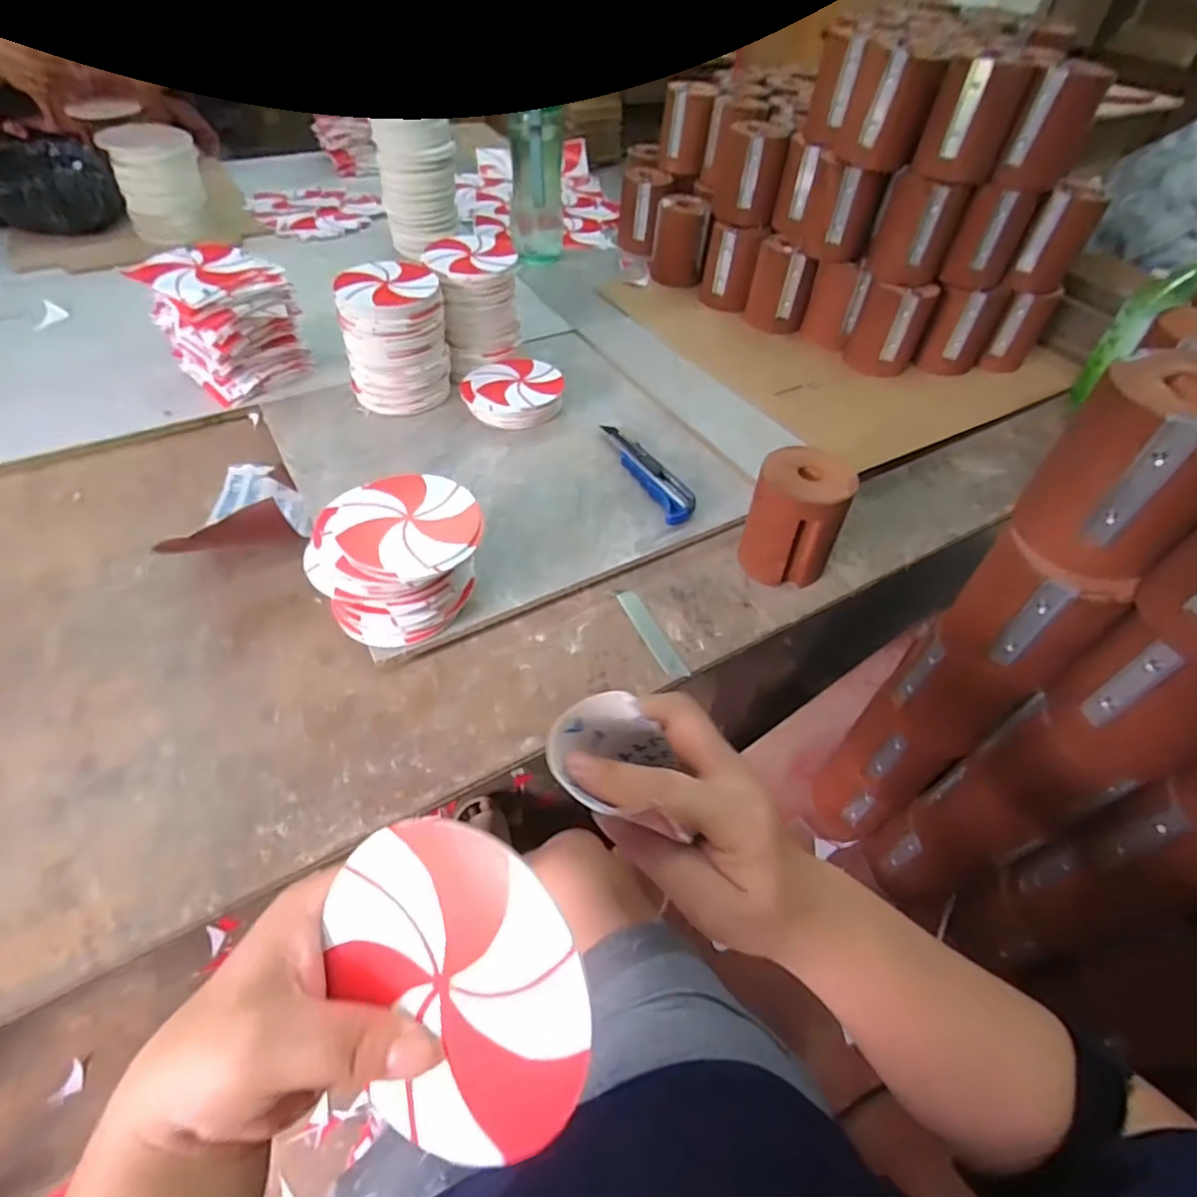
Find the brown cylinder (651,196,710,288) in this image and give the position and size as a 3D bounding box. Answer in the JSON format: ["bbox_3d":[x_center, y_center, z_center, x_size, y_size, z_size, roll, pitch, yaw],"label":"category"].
[{"bbox_3d":[0.118,-0.517,0.916,0.076,0.107,0.070,8,49,3],"label":"brown cylinder"}]

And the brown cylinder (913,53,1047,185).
[{"bbox_3d":[0.399,-0.507,0.662,0.084,0.098,0.090,22,52,14],"label":"brown cylinder"}]

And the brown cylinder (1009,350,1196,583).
[{"bbox_3d":[0.295,-0.072,0.347,0.073,0.100,0.076,-35,60,-29],"label":"brown cylinder"}]

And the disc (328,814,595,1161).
[{"bbox_3d":[-0.045,0.120,0.196,0.088,0.004,0.098,-29,78,19],"label":"disc"}]

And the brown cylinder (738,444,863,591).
[{"bbox_3d":[0.170,-0.067,0.546,0.079,0.101,0.072,22,52,14],"label":"brown cylinder"}]

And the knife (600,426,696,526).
[{"bbox_3d":[0.049,-0.129,0.630,0.038,0.023,0.171,-16,52,-17],"label":"knife"}]

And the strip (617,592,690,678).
[{"bbox_3d":[0.045,0.029,0.528,0.018,0.004,0.099,-19,50,-15],"label":"strip"}]

